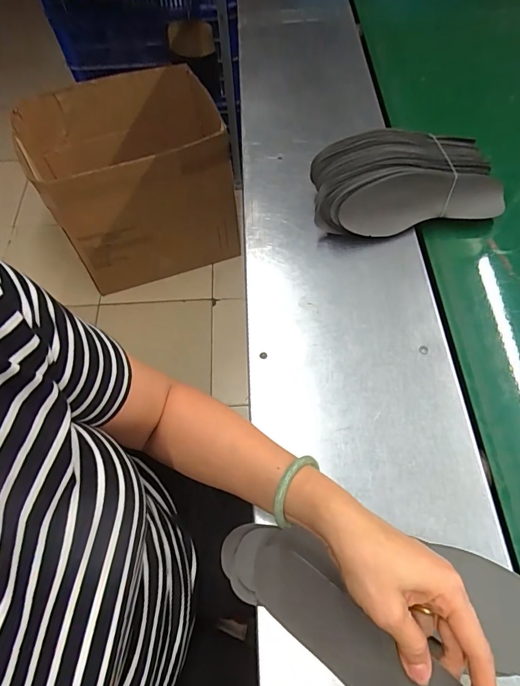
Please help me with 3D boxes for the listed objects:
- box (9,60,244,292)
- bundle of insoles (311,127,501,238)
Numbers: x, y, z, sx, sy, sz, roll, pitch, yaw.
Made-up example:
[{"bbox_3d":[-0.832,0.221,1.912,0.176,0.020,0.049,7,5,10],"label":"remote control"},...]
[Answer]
[{"bbox_3d":[-0.411,-0.532,1.388,0.582,0.449,0.438,-15,62,-6],"label":"box"},{"bbox_3d":[0.208,-0.233,0.606,0.270,0.083,0.130,-11,62,-4],"label":"bundle of insoles"}]

